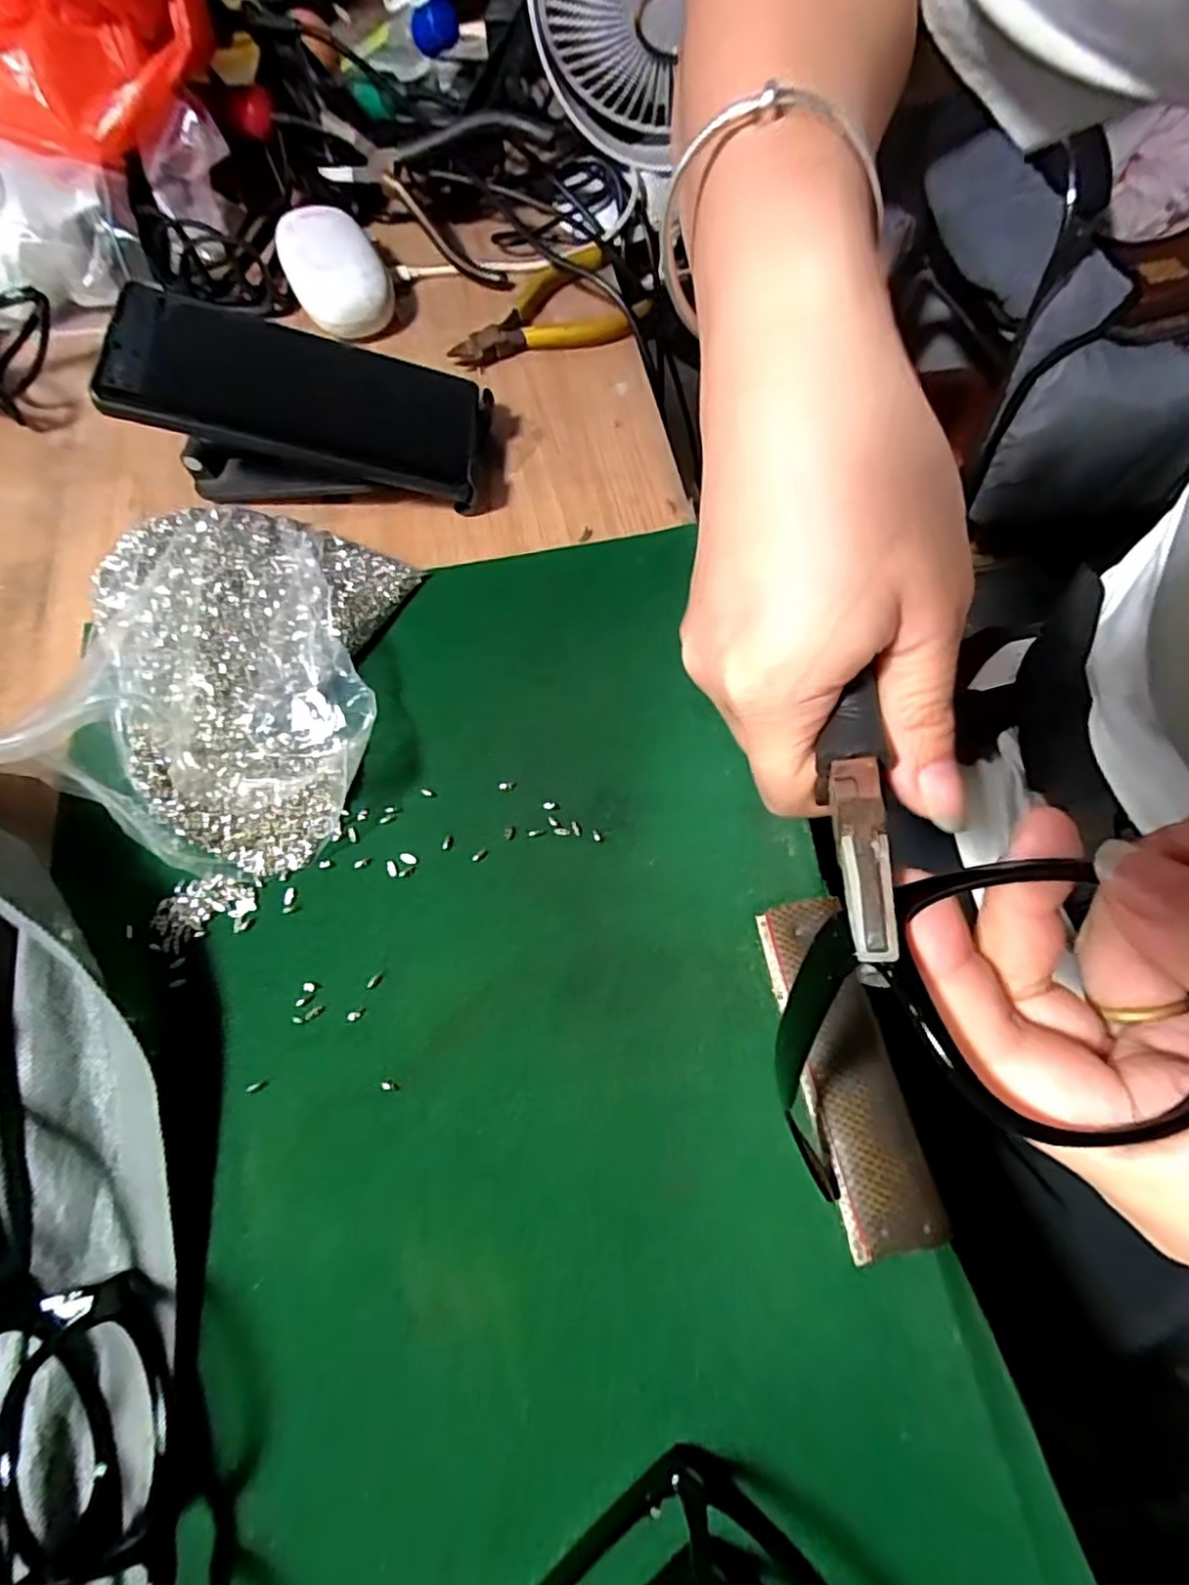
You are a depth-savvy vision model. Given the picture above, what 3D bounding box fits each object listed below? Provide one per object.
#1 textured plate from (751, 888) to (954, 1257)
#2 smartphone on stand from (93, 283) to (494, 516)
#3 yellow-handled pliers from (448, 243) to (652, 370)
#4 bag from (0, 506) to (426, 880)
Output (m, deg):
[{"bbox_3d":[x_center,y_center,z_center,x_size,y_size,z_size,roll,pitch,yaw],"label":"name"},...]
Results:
[{"bbox_3d":[0.091,0.098,0.245,0.034,0.007,0.118,-12,68,-3],"label":"textured plate"},{"bbox_3d":[-0.133,-0.188,0.332,0.151,0.072,0.076,-2,67,0],"label":"smartphone on stand"},{"bbox_3d":[-0.033,-0.293,0.404,0.115,0.013,0.071,-17,68,-6],"label":"yellow-handled pliers"},{"bbox_3d":[-0.159,-0.053,0.298,0.128,0.039,0.166,13,68,7],"label":"bag"}]

